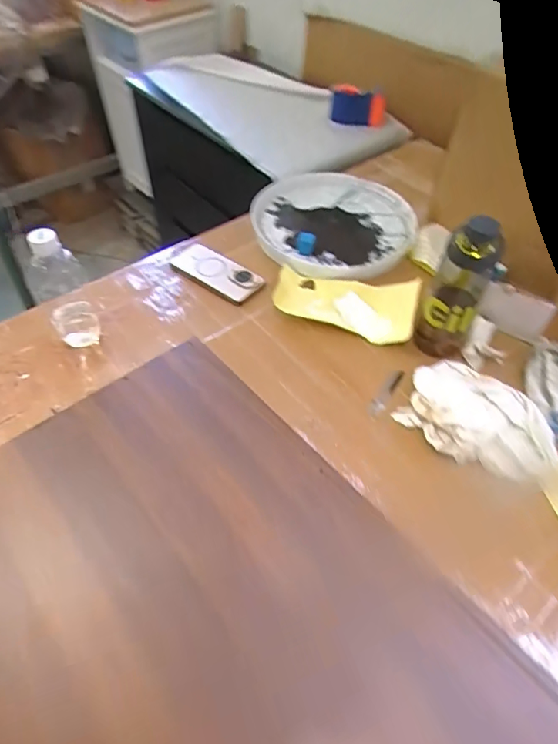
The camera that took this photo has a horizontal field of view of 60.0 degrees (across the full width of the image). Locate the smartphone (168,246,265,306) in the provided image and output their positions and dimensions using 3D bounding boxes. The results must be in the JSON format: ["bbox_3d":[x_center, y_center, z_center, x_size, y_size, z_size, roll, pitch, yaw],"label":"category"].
[{"bbox_3d":[-0.112,-0.175,0.833,0.167,0.017,0.073,33,57,22],"label":"smartphone"}]

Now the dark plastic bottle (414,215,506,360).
[{"bbox_3d":[0.255,-0.117,0.682,0.070,0.207,0.075,24,54,16],"label":"dark plastic bottle"}]

